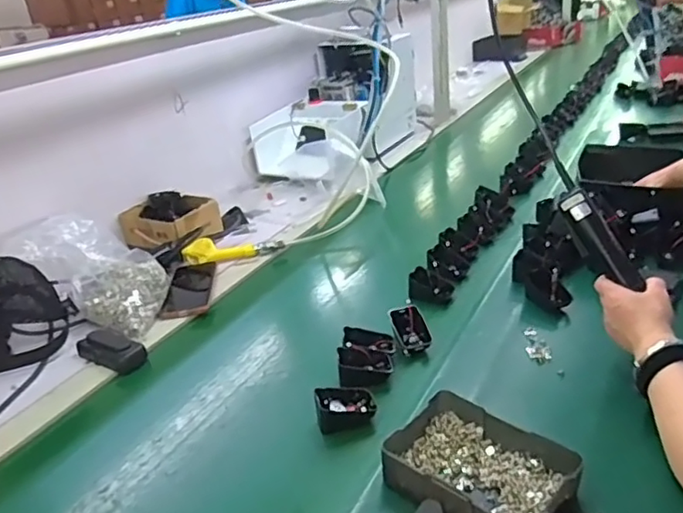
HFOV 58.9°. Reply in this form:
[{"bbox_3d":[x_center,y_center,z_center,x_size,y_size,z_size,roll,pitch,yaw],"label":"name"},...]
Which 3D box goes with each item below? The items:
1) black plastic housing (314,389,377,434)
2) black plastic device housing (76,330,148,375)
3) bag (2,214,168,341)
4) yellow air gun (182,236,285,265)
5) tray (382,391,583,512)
[{"bbox_3d":[0.006,0.171,0.692,0.066,0.036,0.037,-12,26,-11],"label":"black plastic housing"},{"bbox_3d":[-0.325,0.130,0.843,0.101,0.034,0.051,8,29,28],"label":"black plastic device housing"},{"bbox_3d":[-0.370,0.027,0.929,0.187,0.152,0.159,3,27,20],"label":"bag"},{"bbox_3d":[-0.197,-0.014,1.102,0.181,0.044,0.043,-10,25,-9],"label":"yellow air gun"},{"bbox_3d":[0.133,0.206,0.579,0.172,0.048,0.132,15,32,38],"label":"tray"}]

